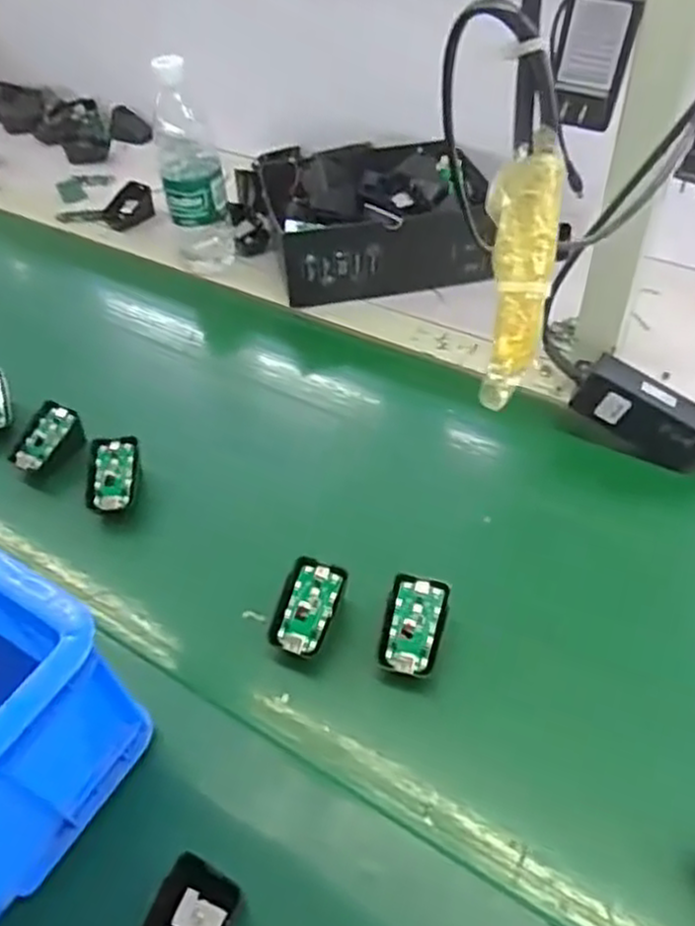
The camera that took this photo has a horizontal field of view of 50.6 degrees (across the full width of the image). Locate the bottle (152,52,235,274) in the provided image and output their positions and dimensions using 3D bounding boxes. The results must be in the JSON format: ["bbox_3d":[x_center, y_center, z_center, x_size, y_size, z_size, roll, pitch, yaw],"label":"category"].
[{"bbox_3d":[-0.170,-0.313,0.812,0.066,0.226,0.053,-10,50,-6],"label":"bottle"}]

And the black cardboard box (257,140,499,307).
[{"bbox_3d":[0.027,-0.278,0.839,0.224,0.100,0.169,-8,50,-4],"label":"black cardboard box"}]

